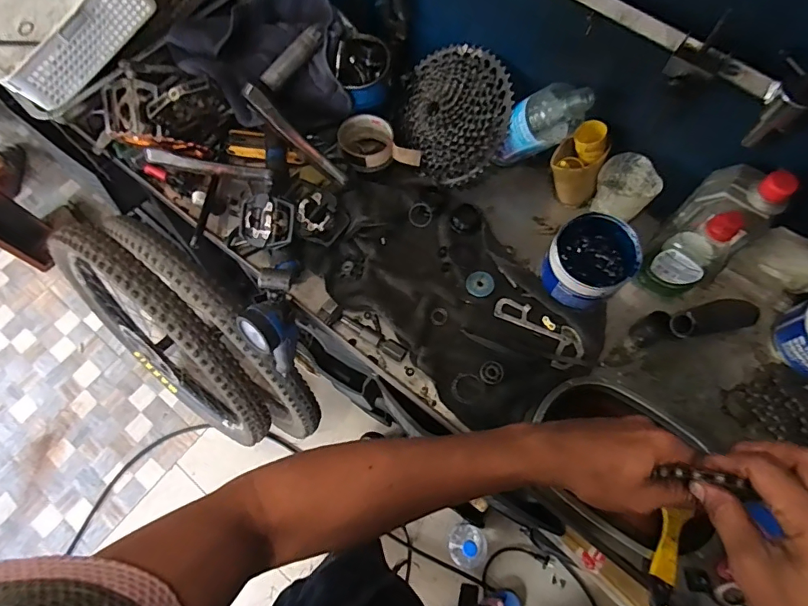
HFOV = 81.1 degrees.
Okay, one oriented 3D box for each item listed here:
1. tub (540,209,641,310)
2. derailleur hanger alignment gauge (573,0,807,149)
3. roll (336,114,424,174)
[{"bbox_3d":[0.239,-0.050,0.609,0.104,0.092,0.095,-1,68,2],"label":"tub"},{"bbox_3d":[0.234,-0.280,0.505,0.431,0.081,0.054,39,74,16],"label":"derailleur hanger alignment gauge"},{"bbox_3d":[-0.041,-0.242,0.714,0.112,0.035,0.092,-13,68,-3],"label":"roll"}]

